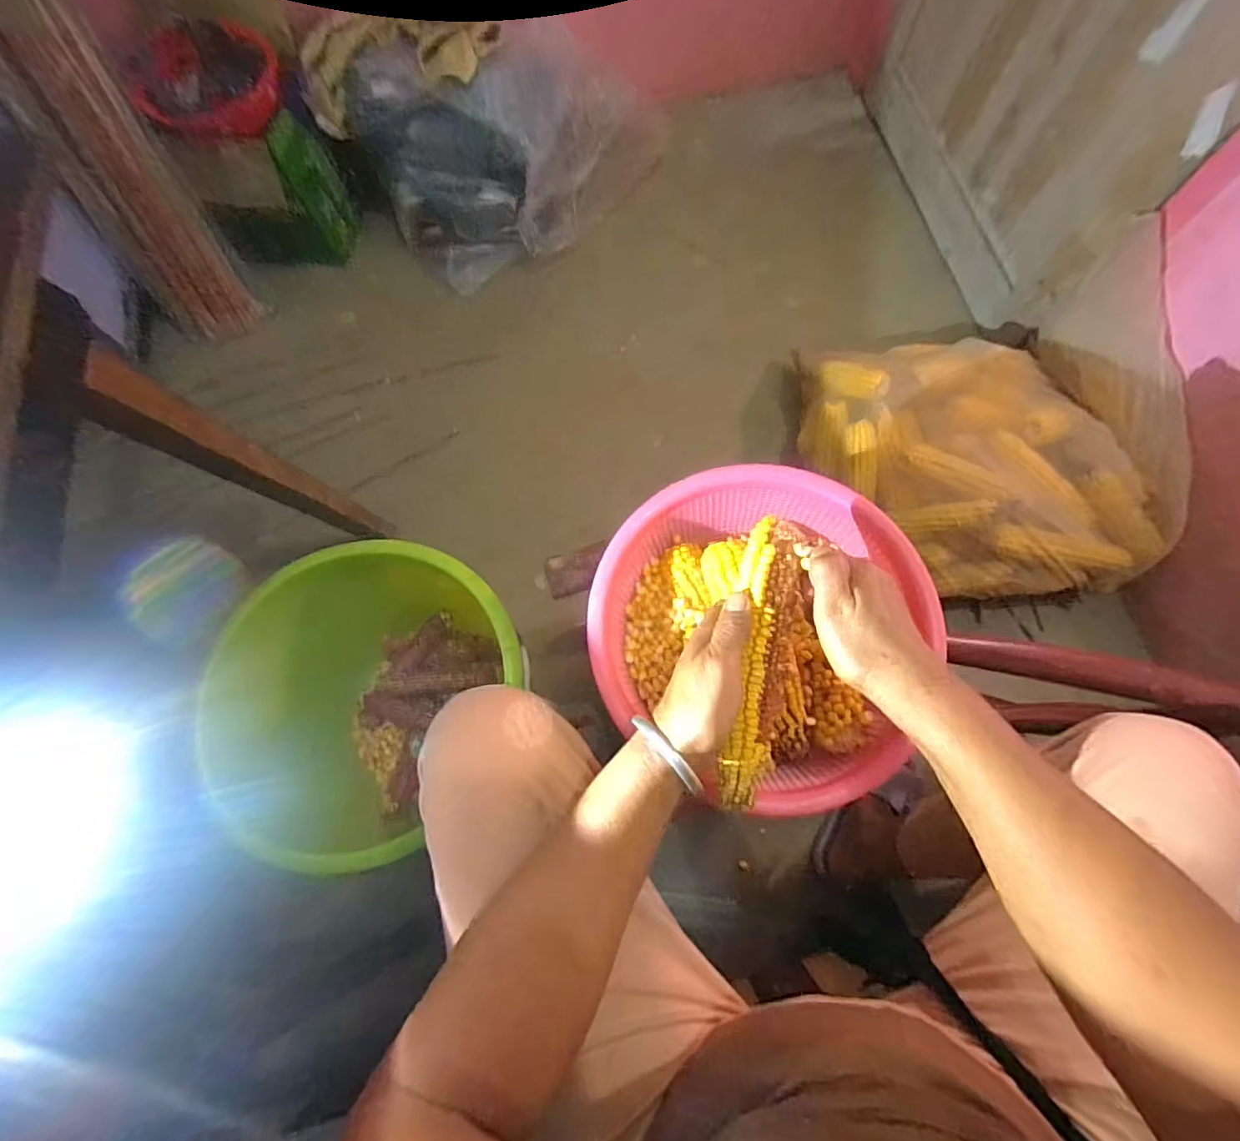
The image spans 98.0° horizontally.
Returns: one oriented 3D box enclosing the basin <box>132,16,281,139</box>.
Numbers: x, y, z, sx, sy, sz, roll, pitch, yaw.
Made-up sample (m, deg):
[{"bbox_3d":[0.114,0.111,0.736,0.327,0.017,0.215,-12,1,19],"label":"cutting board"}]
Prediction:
[{"bbox_3d":[-0.756,-0.899,0.994,0.235,0.120,0.235,0,73,1],"label":"basin"}]

